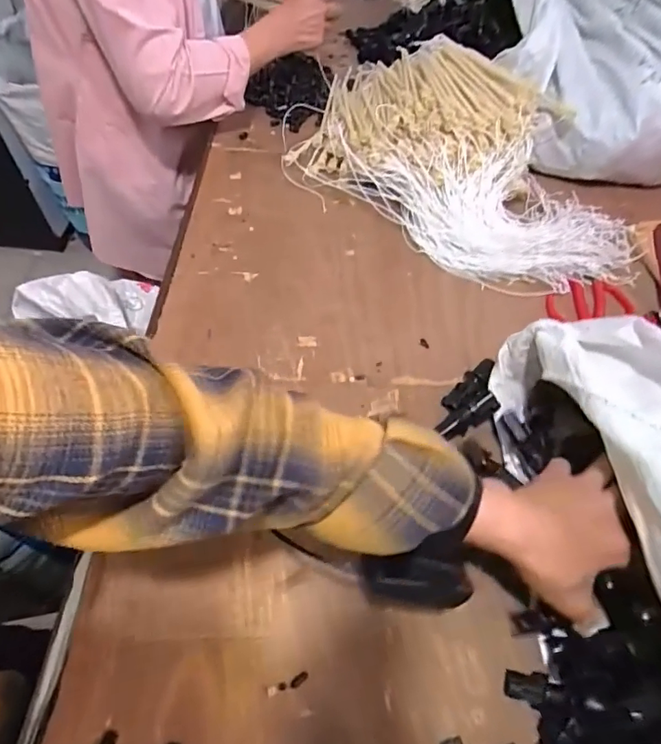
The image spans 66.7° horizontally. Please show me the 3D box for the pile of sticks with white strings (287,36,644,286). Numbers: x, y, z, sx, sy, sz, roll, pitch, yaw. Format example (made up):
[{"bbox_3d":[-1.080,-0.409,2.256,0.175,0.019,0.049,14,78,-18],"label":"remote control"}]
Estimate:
[{"bbox_3d":[0.158,-0.303,0.663,0.278,0.118,0.517,-35,63,-23],"label":"pile of sticks with white strings"}]

